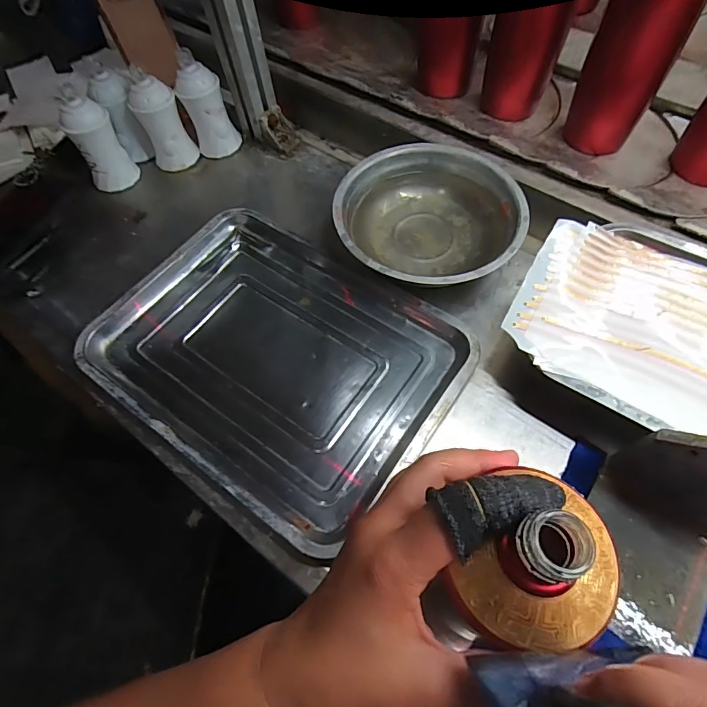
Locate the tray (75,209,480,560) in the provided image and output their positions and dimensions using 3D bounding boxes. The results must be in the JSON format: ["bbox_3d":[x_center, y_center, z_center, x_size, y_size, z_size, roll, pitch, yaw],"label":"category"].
[{"bbox_3d":[-0.078,-0.005,0.428,0.335,0.029,0.253,32,69,18],"label":"tray"}]

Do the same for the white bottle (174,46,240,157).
[{"bbox_3d":[-0.188,-0.312,0.546,0.047,0.108,0.047,30,69,17],"label":"white bottle"}]

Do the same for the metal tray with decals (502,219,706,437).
[{"bbox_3d":[0.306,-0.003,0.357,0.322,0.023,0.209,30,69,17],"label":"metal tray with decals"}]

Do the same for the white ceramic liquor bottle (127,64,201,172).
[{"bbox_3d":[-0.243,-0.292,0.544,0.054,0.103,0.048,-24,64,-8],"label":"white ceramic liquor bottle"}]

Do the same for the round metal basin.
[{"bbox_3d":[0.081,-0.146,0.472,0.190,0.048,0.193,-2,63,3],"label":"round metal basin"}]

